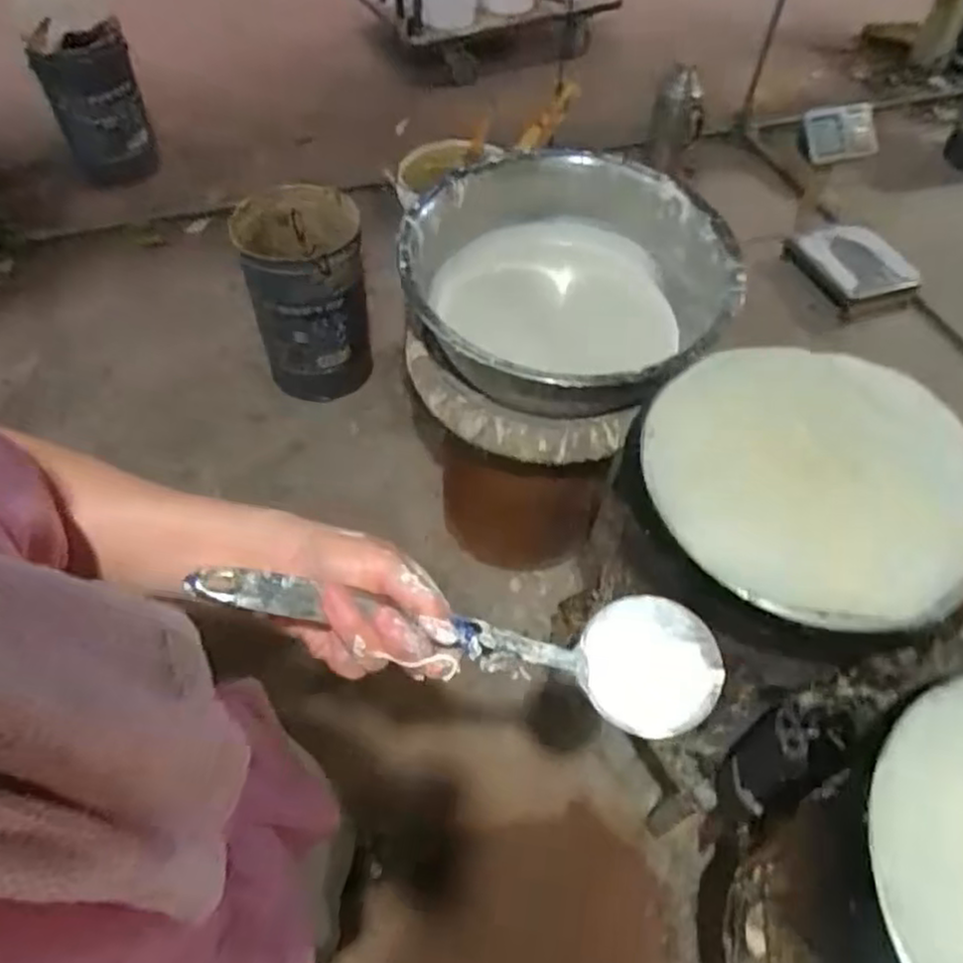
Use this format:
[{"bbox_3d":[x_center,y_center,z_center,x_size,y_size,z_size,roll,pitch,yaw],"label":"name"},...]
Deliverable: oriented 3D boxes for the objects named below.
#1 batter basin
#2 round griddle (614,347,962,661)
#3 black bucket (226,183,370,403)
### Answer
[{"bbox_3d":[0.133,-0.324,1.256,0.525,0.198,0.529,0,54,0],"label":"batter basin"},{"bbox_3d":[0.365,0.003,0.844,0.380,0.085,0.358,0,54,0],"label":"round griddle"},{"bbox_3d":[-0.420,-0.465,1.787,0.277,0.395,0.352,-13,56,-11],"label":"black bucket"}]

